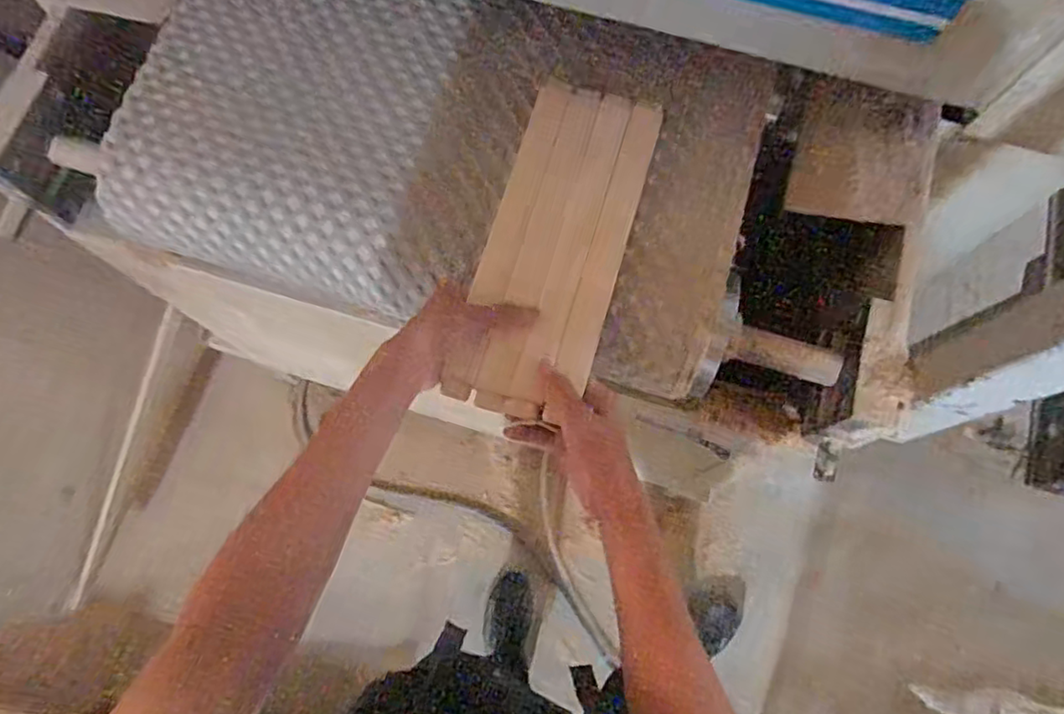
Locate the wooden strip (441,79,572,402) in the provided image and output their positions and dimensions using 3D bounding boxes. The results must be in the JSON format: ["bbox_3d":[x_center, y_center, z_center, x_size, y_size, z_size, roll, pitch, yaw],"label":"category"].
[{"bbox_3d":[-0.020,-0.119,0.590,0.032,0.011,0.326,15,74,4],"label":"wooden strip"}]

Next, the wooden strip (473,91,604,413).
[{"bbox_3d":[0.009,-0.108,0.589,0.031,0.012,0.324,16,74,5],"label":"wooden strip"}]

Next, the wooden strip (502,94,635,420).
[{"bbox_3d":[0.039,-0.104,0.589,0.030,0.015,0.327,17,74,5],"label":"wooden strip"}]

